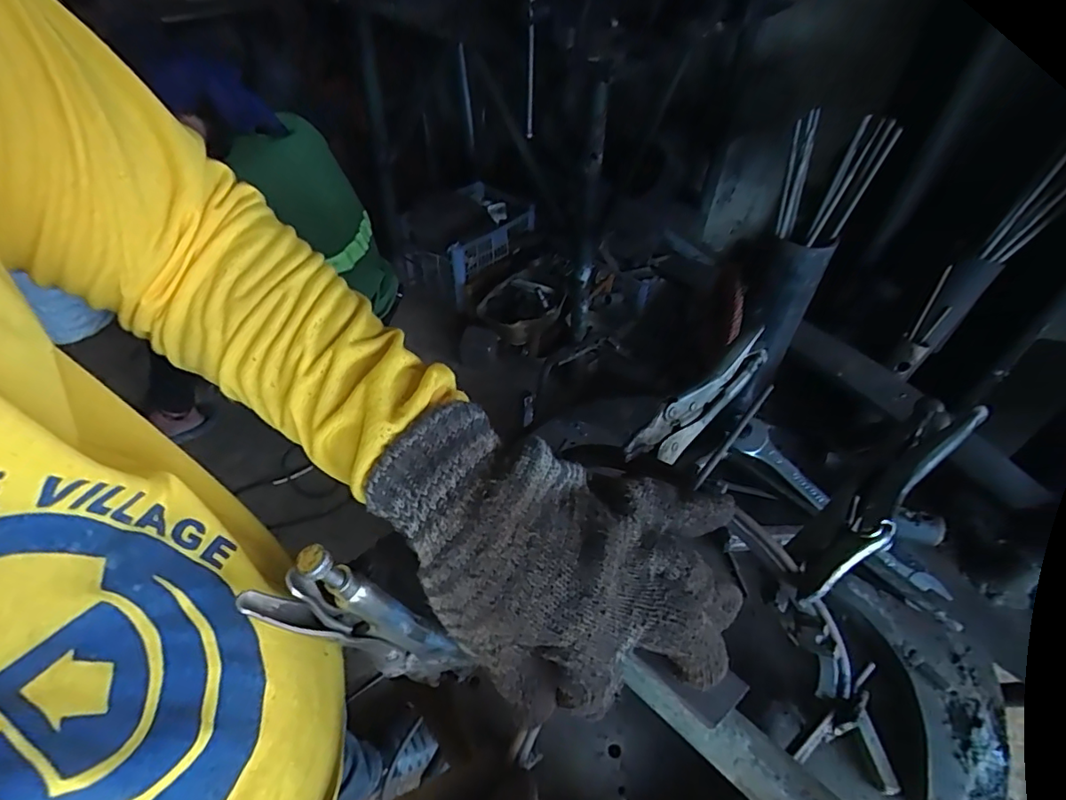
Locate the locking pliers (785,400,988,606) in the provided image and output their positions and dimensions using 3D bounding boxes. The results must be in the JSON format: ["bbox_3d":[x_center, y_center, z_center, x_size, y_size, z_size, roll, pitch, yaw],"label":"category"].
[{"bbox_3d":[0.228,0.057,0.352,0.221,0.042,0.038,-31,56,-26],"label":"locking pliers"}]

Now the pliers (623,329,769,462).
[{"bbox_3d":[0.127,-0.001,0.394,0.173,0.042,0.018,-36,58,-29],"label":"pliers"}]

